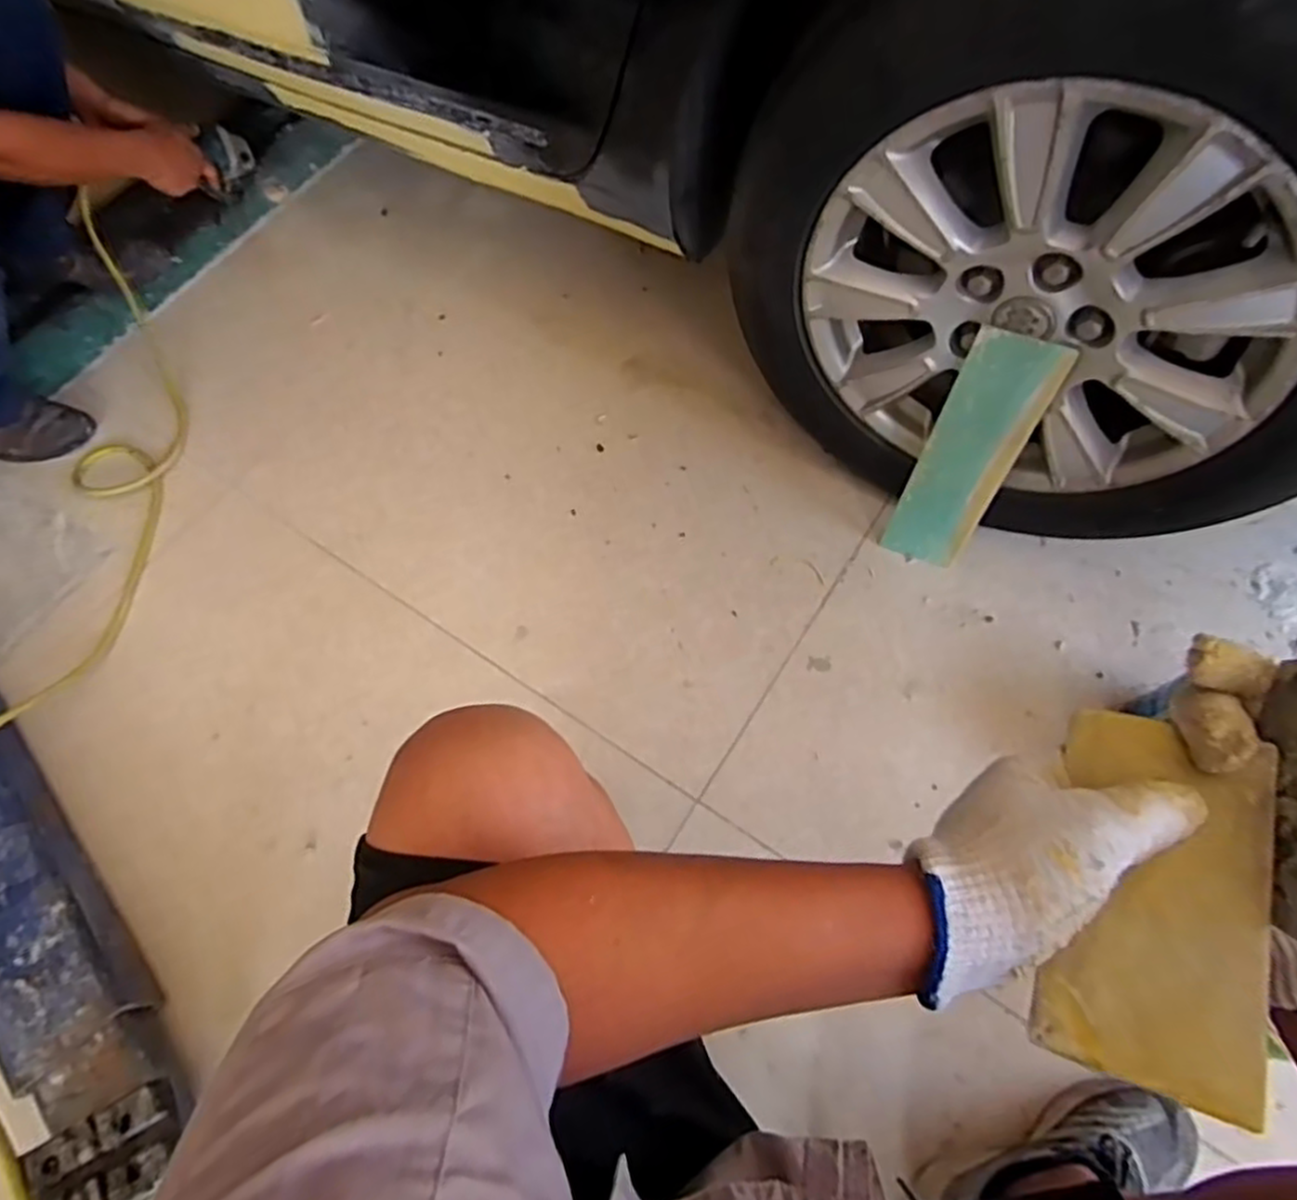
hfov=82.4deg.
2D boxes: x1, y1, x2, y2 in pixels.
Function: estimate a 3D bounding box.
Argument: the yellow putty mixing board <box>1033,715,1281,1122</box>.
[{"bbox_3d":[0.234,0.134,0.340,0.085,0.009,0.159,13,68,19],"label":"yellow putty mixing board"}]

